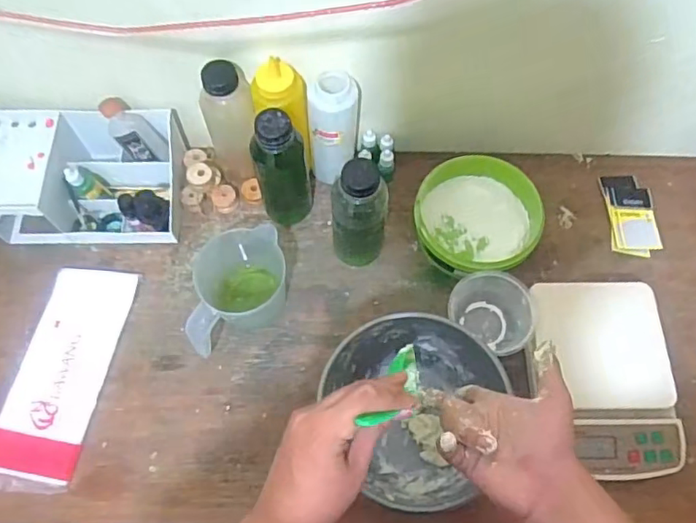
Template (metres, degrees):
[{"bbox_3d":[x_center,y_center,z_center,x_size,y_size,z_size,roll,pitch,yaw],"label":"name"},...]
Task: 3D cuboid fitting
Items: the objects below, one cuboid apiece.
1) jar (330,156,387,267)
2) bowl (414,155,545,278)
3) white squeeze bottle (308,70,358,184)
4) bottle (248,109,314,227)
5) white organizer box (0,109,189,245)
[{"bbox_3d":[0.013,-0.049,0.677,0.062,0.185,0.057,0,67,0],"label":"jar"},{"bbox_3d":[0.165,-0.059,0.740,0.157,0.063,0.149,-5,67,-2],"label":"bowl"},{"bbox_3d":[-0.018,-0.166,0.722,0.059,0.158,0.064,1,67,0],"label":"white squeeze bottle"},{"bbox_3d":[-0.079,-0.112,0.700,0.065,0.190,0.057,-9,67,-4],"label":"bottle"},{"bbox_3d":[-0.344,-0.114,0.750,0.232,0.086,0.154,0,67,0],"label":"white organizer box"}]

